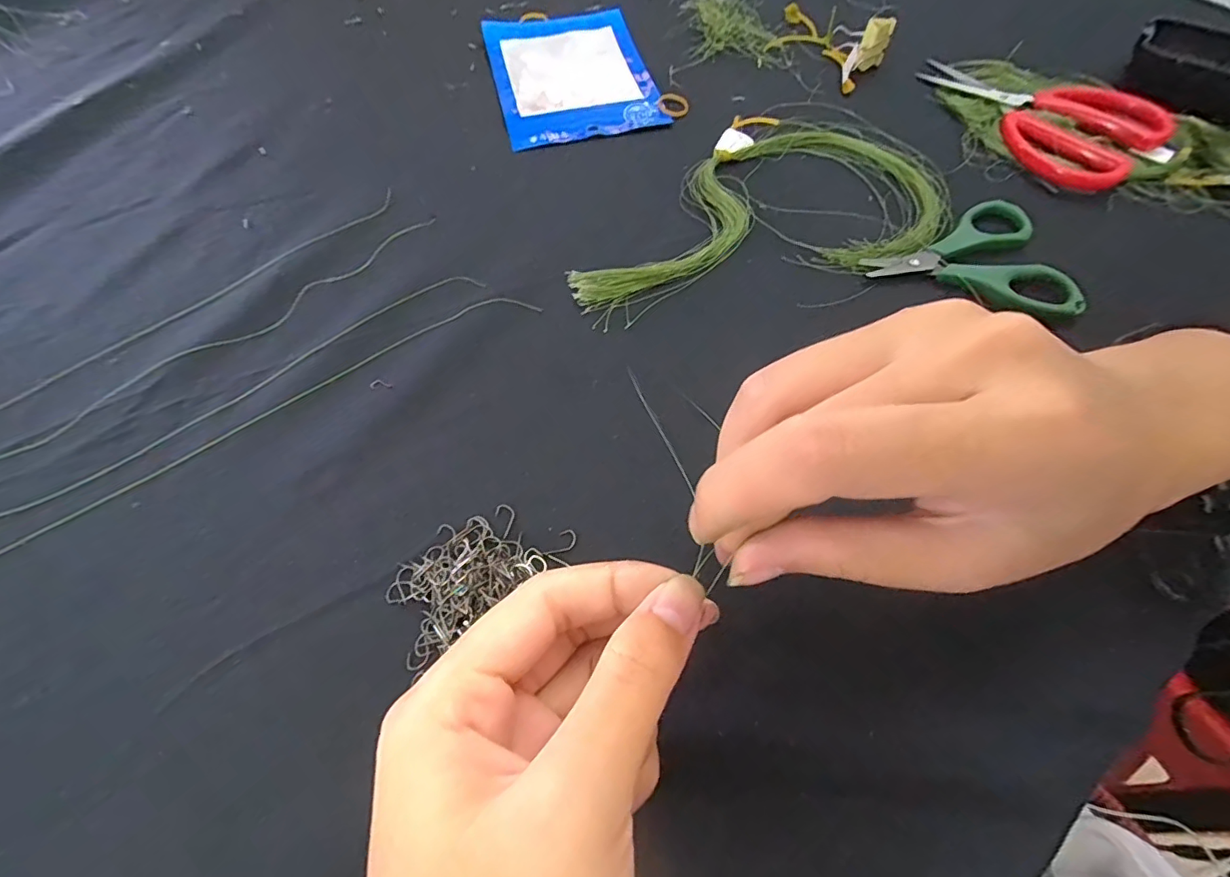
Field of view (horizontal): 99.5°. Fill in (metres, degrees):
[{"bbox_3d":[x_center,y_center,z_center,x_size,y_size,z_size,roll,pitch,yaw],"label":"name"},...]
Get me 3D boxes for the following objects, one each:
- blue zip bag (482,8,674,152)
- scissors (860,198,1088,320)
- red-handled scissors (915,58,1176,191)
[{"bbox_3d":[-0.029,-0.246,0.347,0.100,0.006,0.135,-13,64,-7],"label":"blue zip bag"},{"bbox_3d":[0.179,-0.097,0.264,0.093,0.008,0.068,12,63,6],"label":"scissors"},{"bbox_3d":[0.252,-0.202,0.318,0.087,0.013,0.136,-40,70,-19],"label":"red-handled scissors"}]

